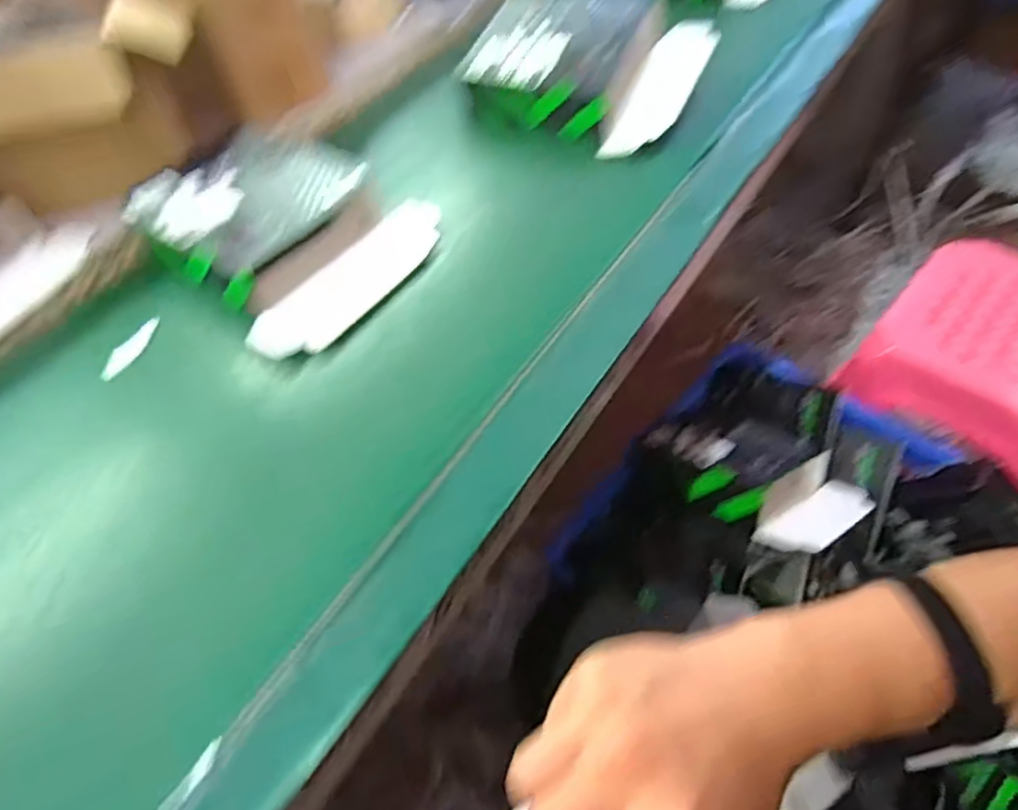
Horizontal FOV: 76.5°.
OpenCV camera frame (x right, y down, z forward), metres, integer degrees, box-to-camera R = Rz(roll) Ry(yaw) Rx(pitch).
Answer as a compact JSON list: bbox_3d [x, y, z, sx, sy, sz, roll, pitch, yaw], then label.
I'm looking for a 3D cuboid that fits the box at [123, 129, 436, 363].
[{"bbox_3d":[-0.194,-0.168,0.603,0.237,0.065,0.223,35,62,24],"label":"box"}]

